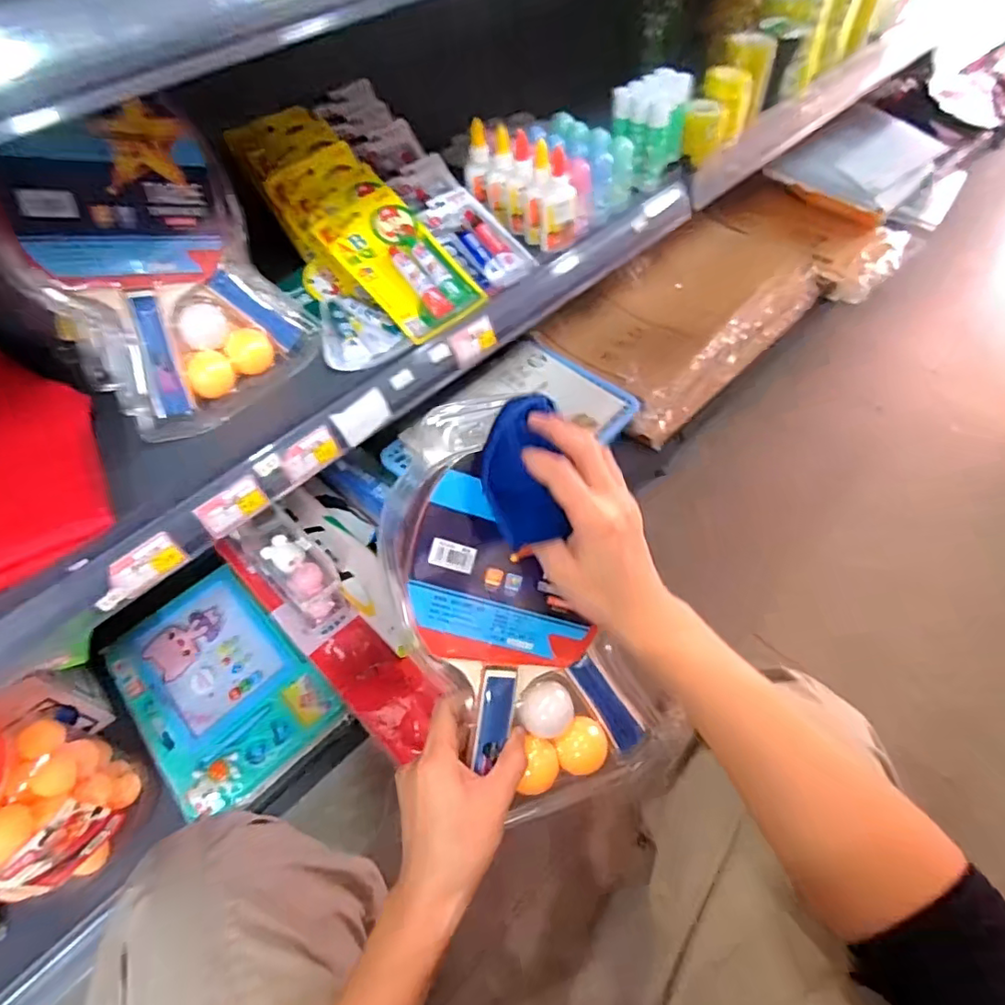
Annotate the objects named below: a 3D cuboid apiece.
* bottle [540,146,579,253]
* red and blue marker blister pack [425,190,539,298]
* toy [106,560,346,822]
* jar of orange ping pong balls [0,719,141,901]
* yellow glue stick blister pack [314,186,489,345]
[{"bbox_3d":[0.058,-0.314,0.597,0.042,0.092,0.025,-18,48,-9],"label":"bottle"},{"bbox_3d":[-0.029,-0.288,0.612,0.070,0.020,0.129,-35,78,-16],"label":"red and blue marker blister pack"},{"bbox_3d":[-0.369,0.231,0.742,0.207,0.037,0.305,-40,60,-22],"label":"toy"},{"bbox_3d":[-0.496,0.299,0.559,0.135,0.220,0.140,-1,56,2],"label":"jar of orange ping pong balls"},{"bbox_3d":[-0.104,-0.246,0.581,0.100,0.017,0.172,-38,83,-19],"label":"yellow glue stick blister pack"}]

